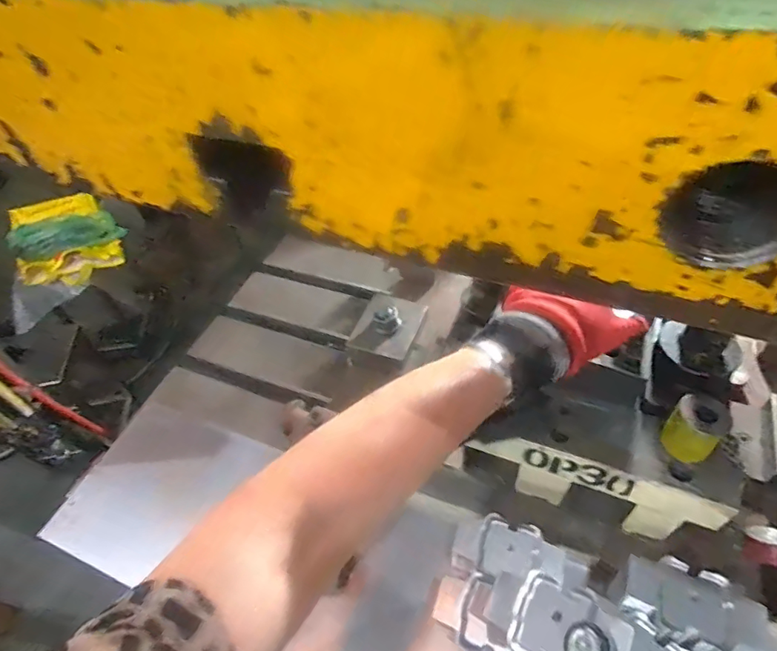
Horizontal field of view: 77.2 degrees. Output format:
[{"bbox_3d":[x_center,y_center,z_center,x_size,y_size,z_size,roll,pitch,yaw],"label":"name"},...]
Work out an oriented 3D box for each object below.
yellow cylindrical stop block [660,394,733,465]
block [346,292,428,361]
[{"bbox_3d":[0.267,0.089,0.423,0.041,0.049,0.042,-36,55,-24],"label":"yellow cylindrical stop block"},{"bbox_3d":[-0.001,-0.006,0.661,0.083,0.033,0.111,11,50,15],"label":"block"}]

